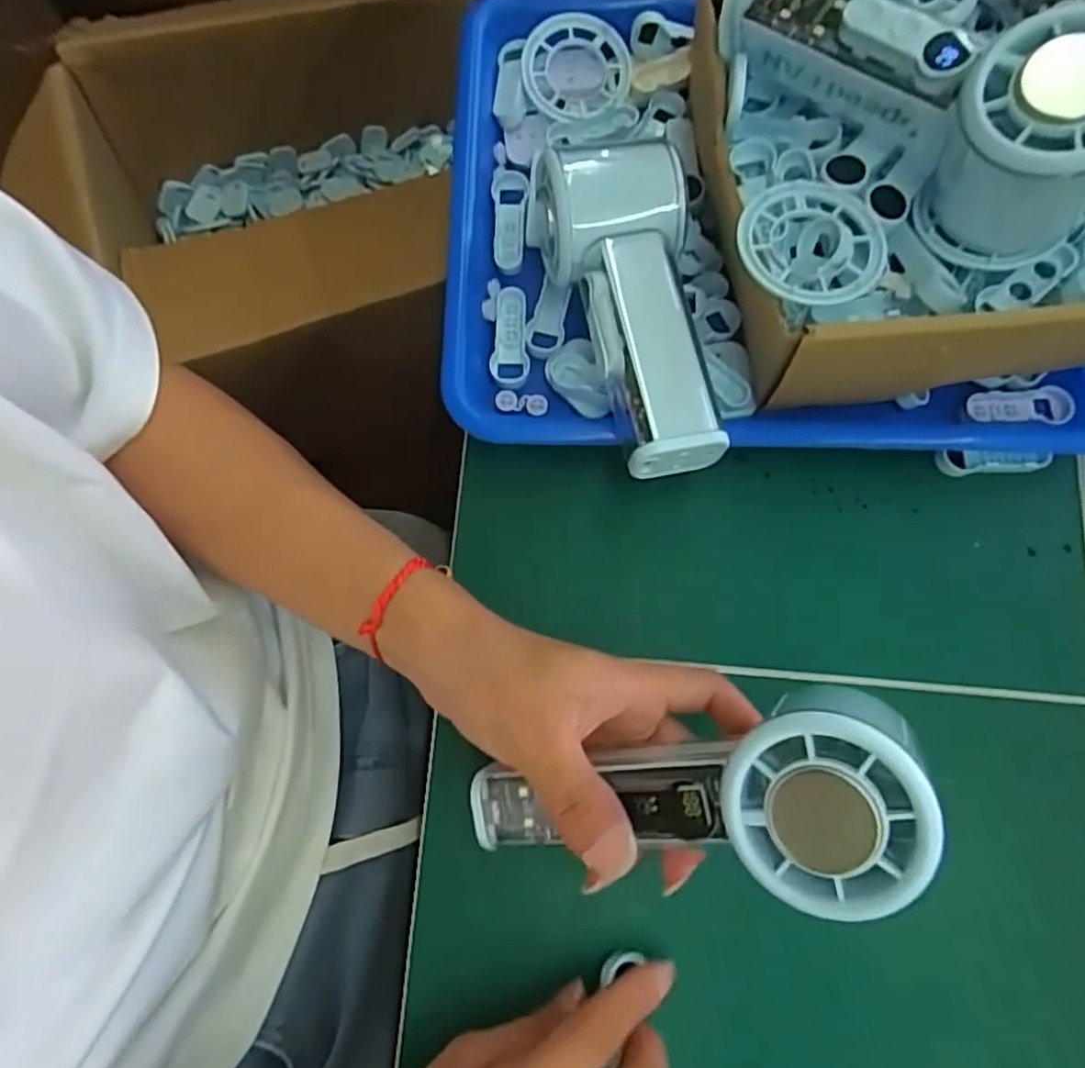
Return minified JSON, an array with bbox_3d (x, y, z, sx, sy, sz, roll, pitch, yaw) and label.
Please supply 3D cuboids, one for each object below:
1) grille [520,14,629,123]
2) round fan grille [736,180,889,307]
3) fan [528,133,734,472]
[{"bbox_3d":[0.018,-0.246,0.363,0.057,0.008,0.053,0,96,-1],"label":"grille"},{"bbox_3d":[0.106,-0.114,0.269,0.057,0.007,0.052,0,77,-1],"label":"round fan grille"},{"bbox_3d":[0.036,-0.095,0.309,0.064,0.053,0.146,-7,77,-3],"label":"fan"}]

